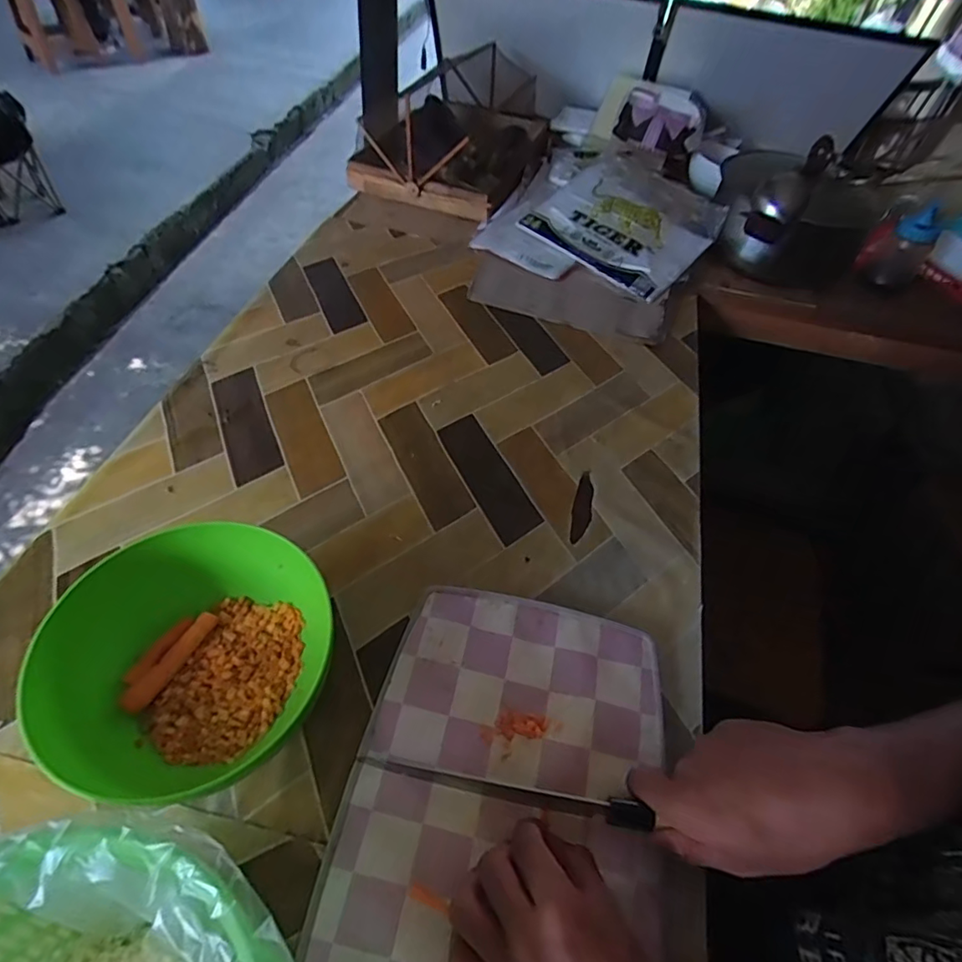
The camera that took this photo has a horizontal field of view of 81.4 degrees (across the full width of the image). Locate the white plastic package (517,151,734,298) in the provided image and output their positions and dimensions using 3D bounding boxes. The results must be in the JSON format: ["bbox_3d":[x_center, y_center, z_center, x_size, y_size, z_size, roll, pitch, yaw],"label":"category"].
[{"bbox_3d":[0.217,-0.395,0.860,0.247,0.089,0.222,37,56,22],"label":"white plastic package"}]

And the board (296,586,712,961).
[{"bbox_3d":[0.026,0.244,0.372,0.240,0.013,0.348,11,51,4],"label":"board"}]

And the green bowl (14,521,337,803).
[{"bbox_3d":[-0.207,0.126,0.403,0.158,0.087,0.181,20,52,10],"label":"green bowl"}]

